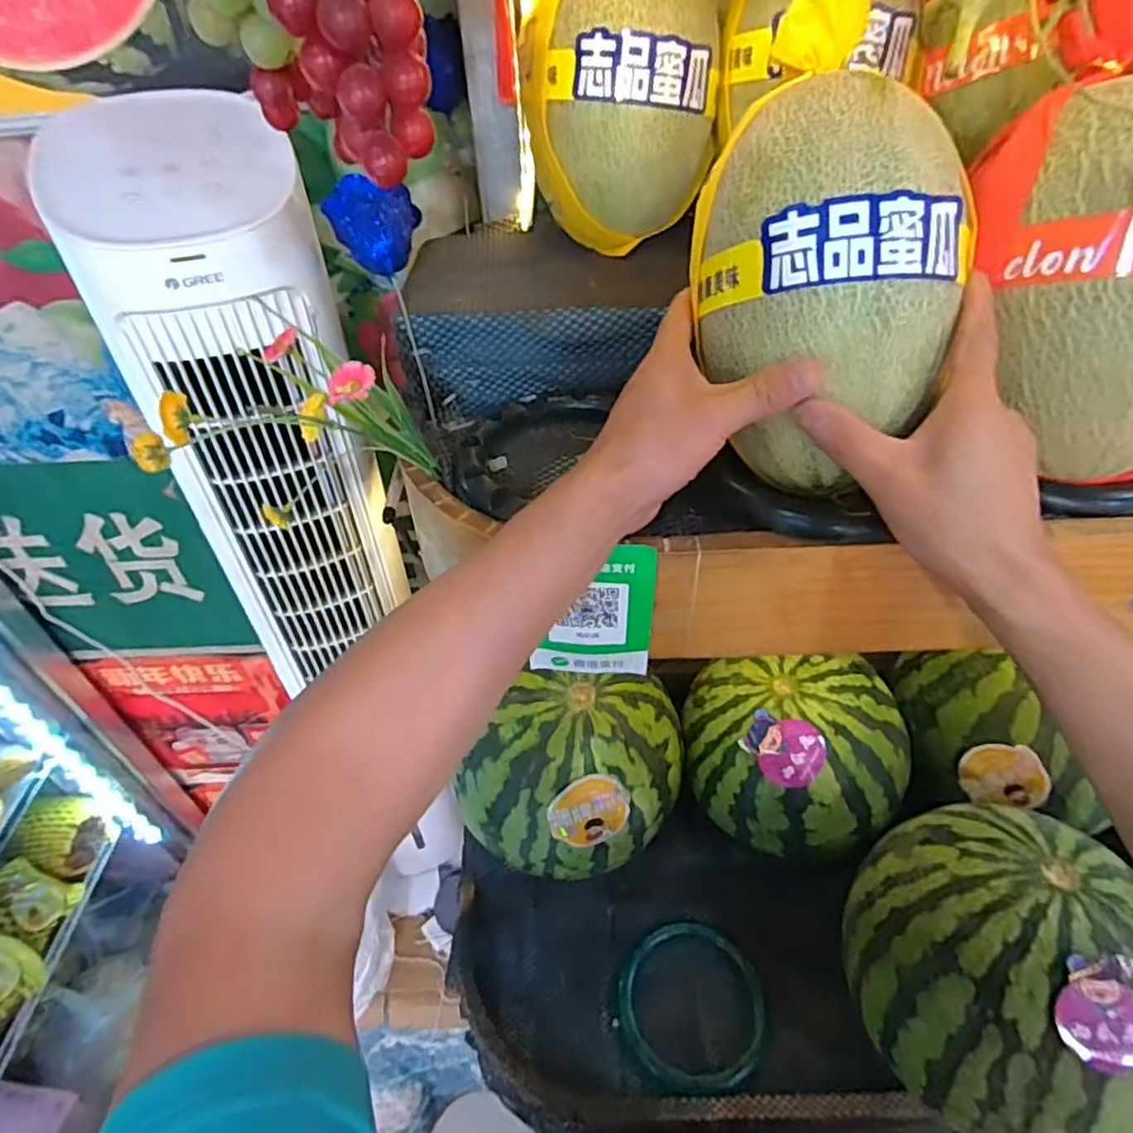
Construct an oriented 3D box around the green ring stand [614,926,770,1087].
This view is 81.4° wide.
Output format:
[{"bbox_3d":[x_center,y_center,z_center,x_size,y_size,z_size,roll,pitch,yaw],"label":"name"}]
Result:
[{"bbox_3d":[0.121,0.423,0.640,0.138,0.024,0.131,2,43,5],"label":"green ring stand"}]

